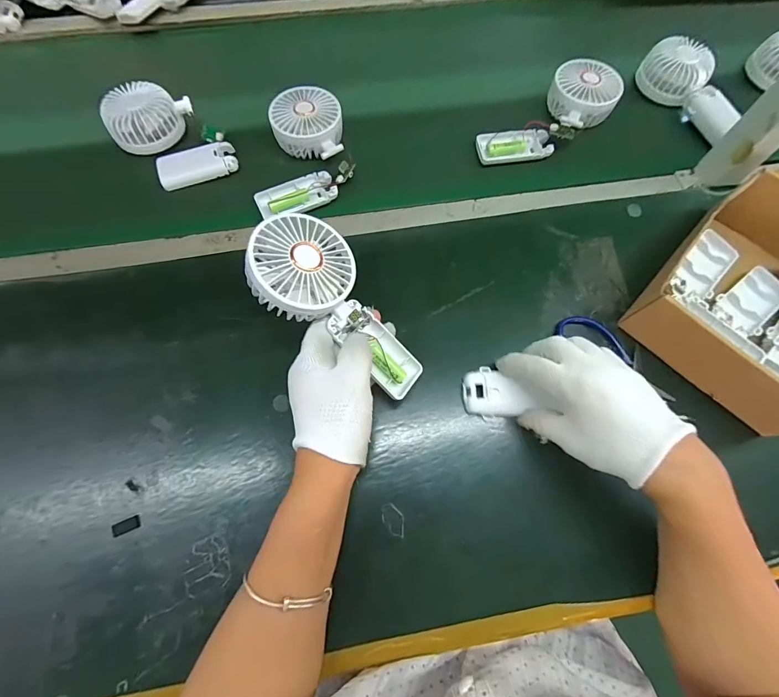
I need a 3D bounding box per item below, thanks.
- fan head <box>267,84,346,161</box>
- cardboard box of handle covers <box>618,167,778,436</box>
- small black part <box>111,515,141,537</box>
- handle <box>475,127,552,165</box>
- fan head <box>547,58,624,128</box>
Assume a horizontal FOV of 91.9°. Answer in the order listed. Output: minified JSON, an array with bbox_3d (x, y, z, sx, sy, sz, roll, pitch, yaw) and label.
[{"bbox_3d":[-0.103,-0.282,0.477,0.086,0.034,0.091,-3,70,-2],"label":"fan head"},{"bbox_3d":[0.382,-0.044,0.383,0.210,0.074,0.182,-42,75,-14],"label":"cardboard box of handle covers"},{"bbox_3d":[-0.236,0.159,0.336,0.023,0.004,0.011,-25,72,-9],"label":"small black part"},{"bbox_3d":[0.161,-0.262,0.488,0.092,0.013,0.044,-6,70,-3],"label":"handle"},{"bbox_3d":[0.255,-0.339,0.504,0.092,0.037,0.083,-24,72,-9],"label":"fan head"}]

